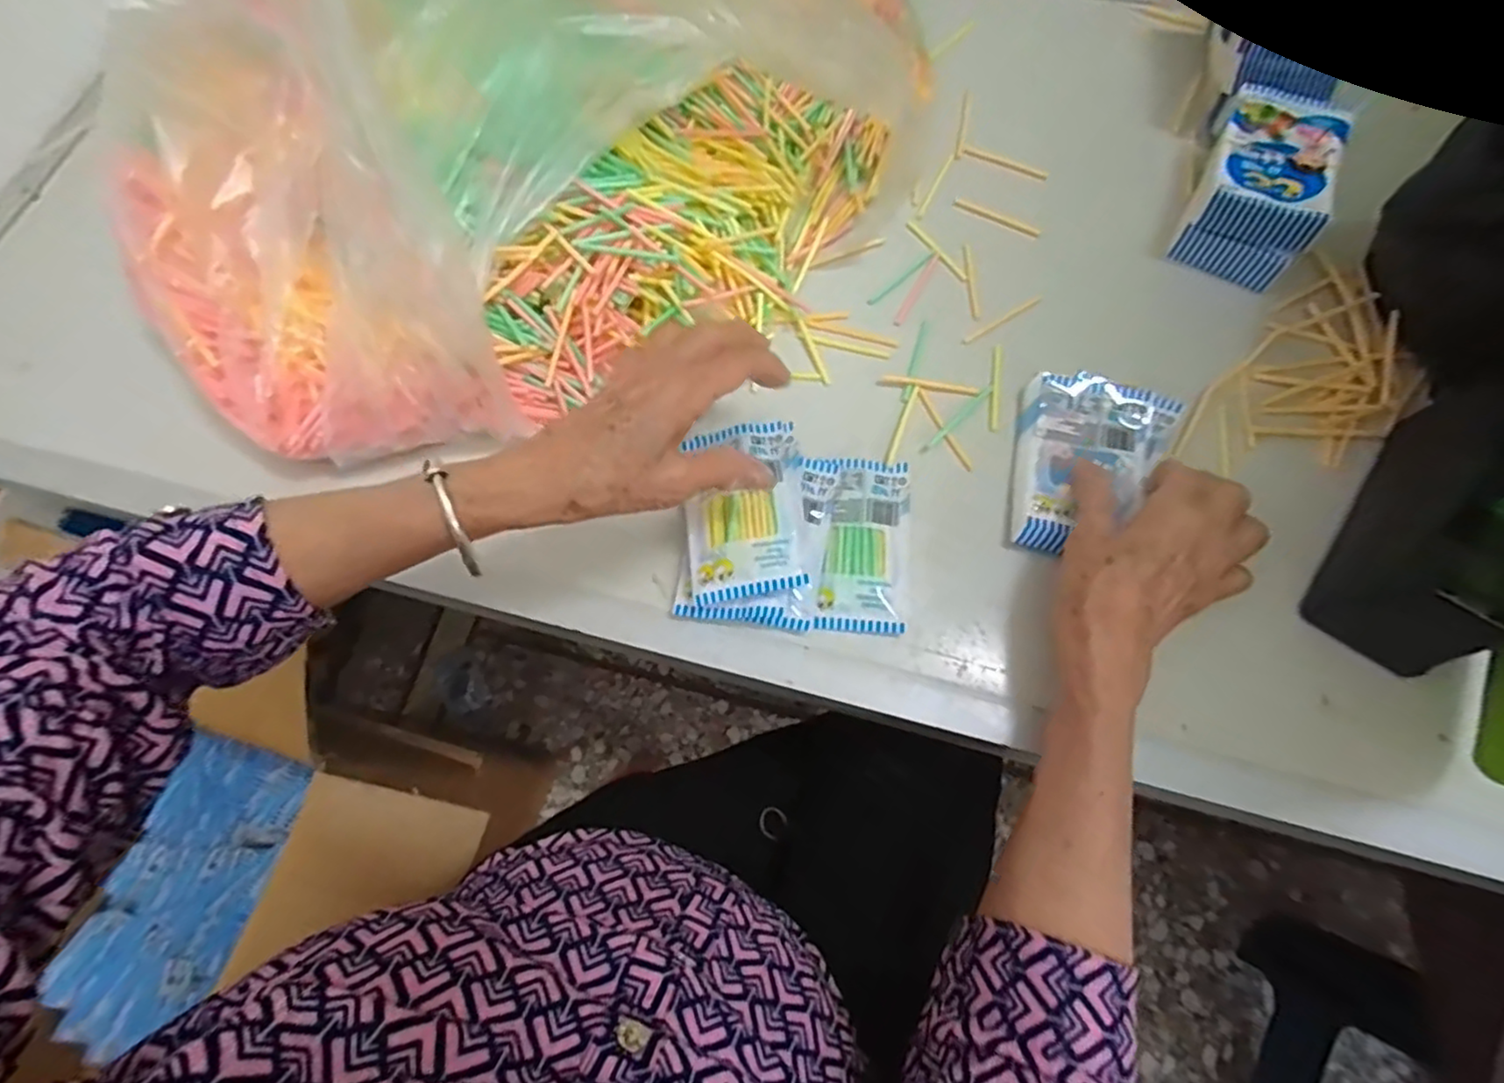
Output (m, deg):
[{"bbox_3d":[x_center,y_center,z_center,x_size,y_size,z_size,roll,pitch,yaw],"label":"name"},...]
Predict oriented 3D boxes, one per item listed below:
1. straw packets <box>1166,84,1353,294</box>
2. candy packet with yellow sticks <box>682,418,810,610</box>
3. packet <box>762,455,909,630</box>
[{"bbox_3d":[0.333,-0.235,0.430,0.072,0.045,0.113,28,76,11],"label":"straw packets"},{"bbox_3d":[-0.005,-0.019,0.376,0.065,0.015,0.104,-4,72,1],"label":"candy packet with yellow sticks"},{"bbox_3d":[0.053,0.000,0.384,0.074,0.012,0.102,5,72,4],"label":"packet"}]

